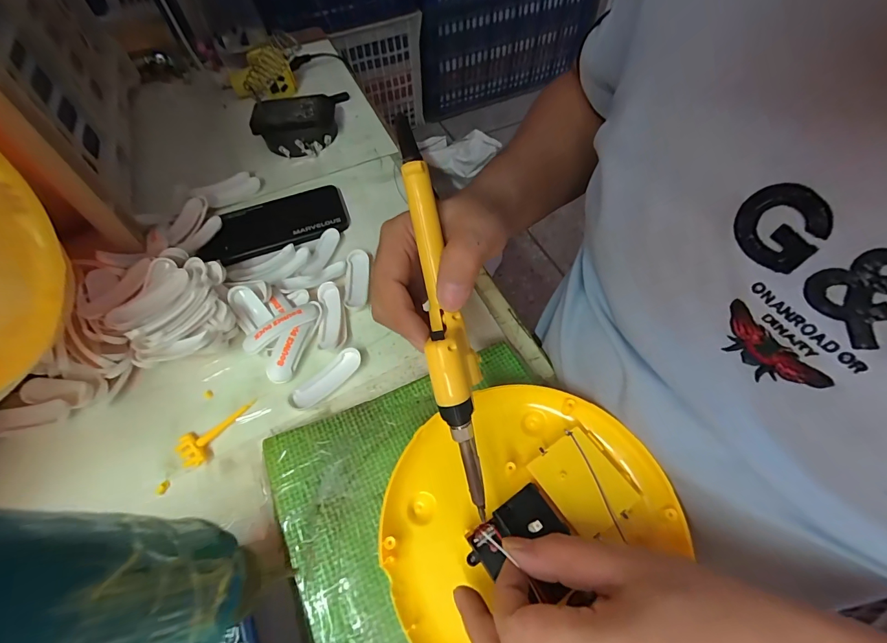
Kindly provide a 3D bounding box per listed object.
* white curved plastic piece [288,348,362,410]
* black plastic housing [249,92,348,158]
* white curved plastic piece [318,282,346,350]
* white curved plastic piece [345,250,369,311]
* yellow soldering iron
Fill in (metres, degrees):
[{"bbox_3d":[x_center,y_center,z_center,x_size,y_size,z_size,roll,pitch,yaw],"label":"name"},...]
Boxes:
[{"bbox_3d":[-0.102,0.050,0.330,0.069,0.008,0.022,-39,65,-20],"label":"white curved plastic piece"},{"bbox_3d":[-0.181,-0.279,0.517,0.147,0.042,0.087,-36,64,-15],"label":"black plastic housing"},{"bbox_3d":[-0.107,-0.006,0.360,0.024,0.009,0.071,-10,59,-4],"label":"white curved plastic piece"},{"bbox_3d":[-0.089,-0.043,0.385,0.022,0.010,0.071,-4,59,-1],"label":"white curved plastic piece"},{"bbox_3d":[-0.001,-0.012,0.220,0.029,0.025,0.226,-10,82,-8],"label":"yellow soldering iron"}]

